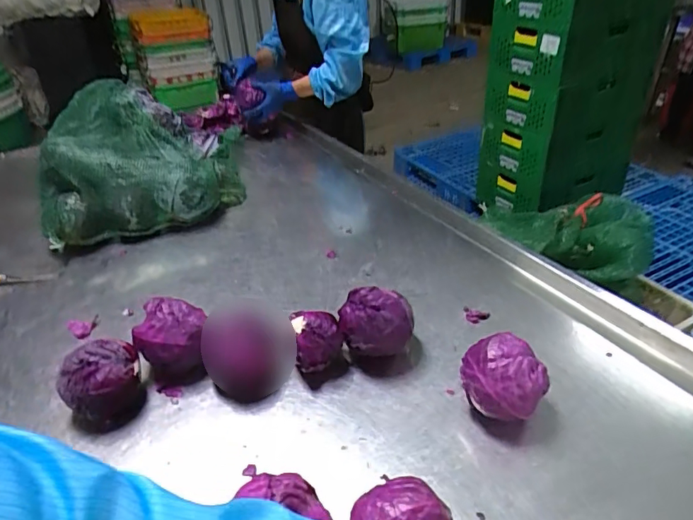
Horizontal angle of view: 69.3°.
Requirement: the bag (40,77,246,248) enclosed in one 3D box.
[{"bbox_3d":[-0.571,-0.310,1.360,0.491,0.258,0.652,-15,36,-17],"label":"bag"}]

